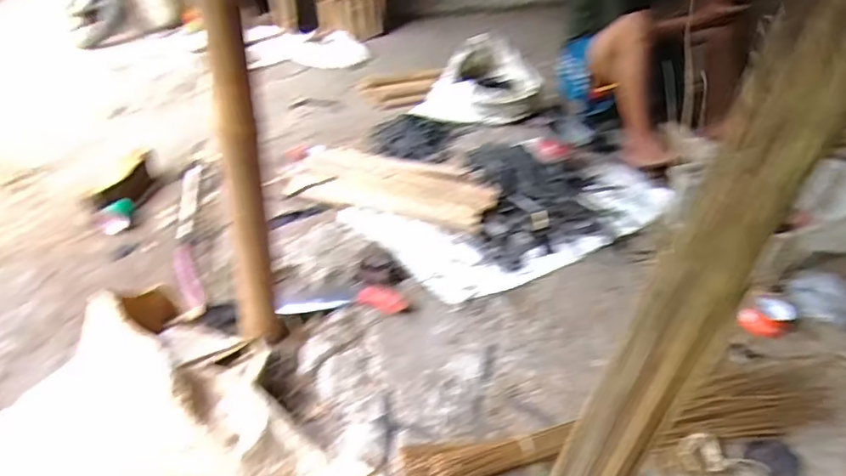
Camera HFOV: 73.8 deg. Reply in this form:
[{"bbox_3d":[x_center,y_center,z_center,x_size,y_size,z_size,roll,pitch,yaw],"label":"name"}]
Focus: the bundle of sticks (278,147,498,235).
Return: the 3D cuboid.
[{"bbox_3d":[-0.106,-0.157,1.656,0.651,0.065,0.274,15,36,18],"label":"bundle of sticks"}]

